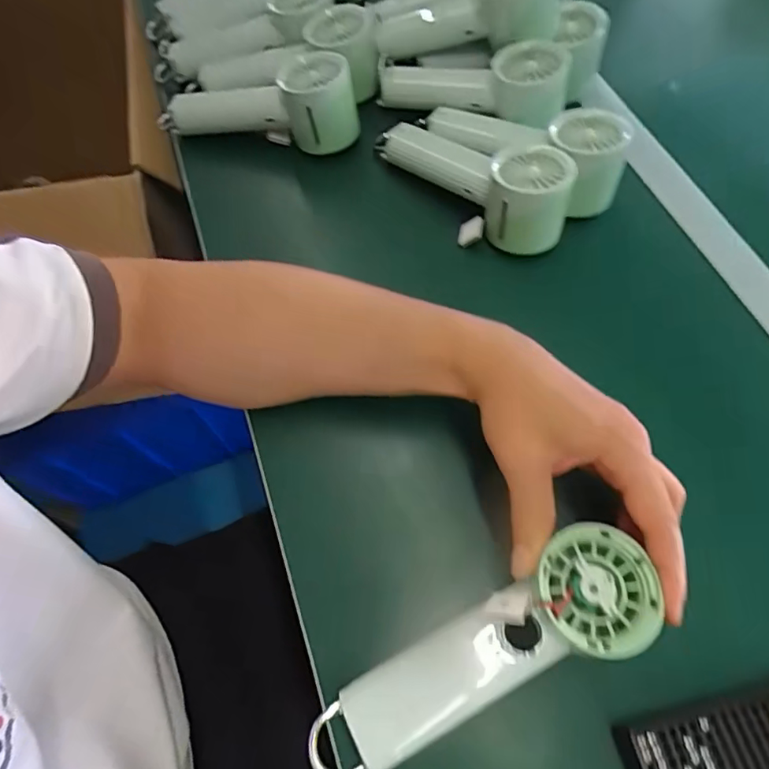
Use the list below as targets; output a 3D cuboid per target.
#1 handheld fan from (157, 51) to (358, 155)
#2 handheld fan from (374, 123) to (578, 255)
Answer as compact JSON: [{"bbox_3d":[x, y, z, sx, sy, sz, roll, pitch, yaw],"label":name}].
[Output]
[{"bbox_3d":[-0.120,-0.256,0.467,0.188,0.060,0.054,2,63,3],"label":"handheld fan"},{"bbox_3d":[0.064,-0.177,0.428,0.188,0.055,0.067,30,68,16],"label":"handheld fan"}]

